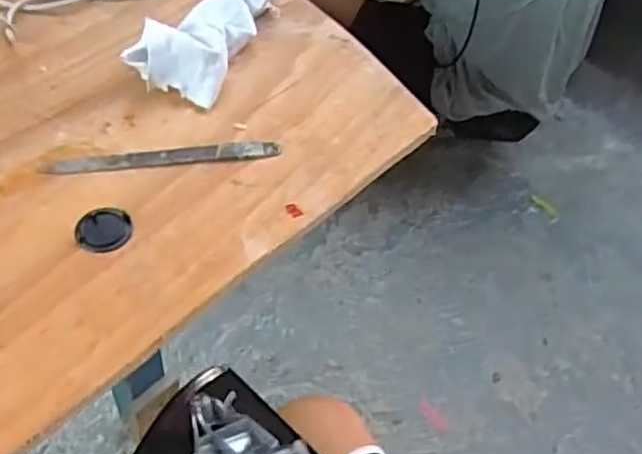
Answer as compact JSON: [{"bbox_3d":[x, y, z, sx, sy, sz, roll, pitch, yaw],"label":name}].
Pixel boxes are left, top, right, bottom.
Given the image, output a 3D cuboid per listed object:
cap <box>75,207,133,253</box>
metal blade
[{"bbox_3d":[-0.127,0.000,0.383,0.030,0.004,0.031,-5,58,-2],"label":"cap"},{"bbox_3d":[-0.100,-0.045,0.425,0.145,0.005,0.014,-7,56,-12],"label":"metal blade"}]

